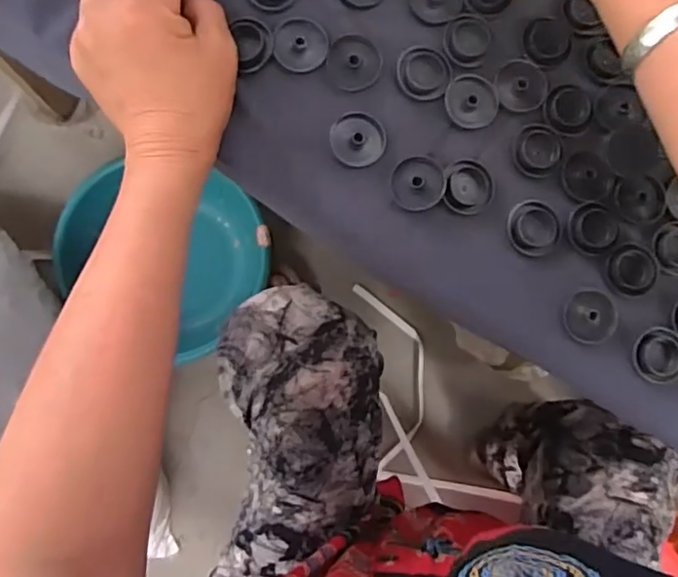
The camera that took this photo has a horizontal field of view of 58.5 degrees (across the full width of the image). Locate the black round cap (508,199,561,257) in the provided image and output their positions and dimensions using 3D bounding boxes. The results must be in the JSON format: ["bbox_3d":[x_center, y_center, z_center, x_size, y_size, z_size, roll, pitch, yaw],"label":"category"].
[{"bbox_3d":[0.120,-0.038,0.372,0.032,0.009,0.034,1,84,-6],"label":"black round cap"}]

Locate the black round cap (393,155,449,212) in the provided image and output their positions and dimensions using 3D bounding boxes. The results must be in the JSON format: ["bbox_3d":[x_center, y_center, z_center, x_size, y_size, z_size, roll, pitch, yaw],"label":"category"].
[{"bbox_3d":[0.048,-0.064,0.366,0.031,0.010,0.031,1,84,-6],"label":"black round cap"}]

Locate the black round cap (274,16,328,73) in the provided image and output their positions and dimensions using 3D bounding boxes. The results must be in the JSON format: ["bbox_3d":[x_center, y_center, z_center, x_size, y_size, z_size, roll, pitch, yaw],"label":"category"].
[{"bbox_3d":[-0.023,-0.149,0.367,0.032,0.004,0.034,1,84,-6],"label":"black round cap"}]

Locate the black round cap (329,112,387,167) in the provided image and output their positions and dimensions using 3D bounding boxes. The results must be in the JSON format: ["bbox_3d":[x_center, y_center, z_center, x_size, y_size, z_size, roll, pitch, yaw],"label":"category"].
[{"bbox_3d":[0.012,-0.090,0.366,0.033,0.004,0.032,1,84,-6],"label":"black round cap"}]

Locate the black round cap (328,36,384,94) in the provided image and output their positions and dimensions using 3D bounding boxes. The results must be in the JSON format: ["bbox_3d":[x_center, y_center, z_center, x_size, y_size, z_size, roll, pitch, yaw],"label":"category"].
[{"bbox_3d":[0.010,-0.138,0.369,0.032,0.004,0.035,1,84,-6],"label":"black round cap"}]

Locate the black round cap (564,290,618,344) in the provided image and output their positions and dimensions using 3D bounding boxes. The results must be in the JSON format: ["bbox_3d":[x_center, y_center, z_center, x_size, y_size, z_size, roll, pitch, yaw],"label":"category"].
[{"bbox_3d":[0.157,0.018,0.374,0.030,0.006,0.031,1,84,-6],"label":"black round cap"}]

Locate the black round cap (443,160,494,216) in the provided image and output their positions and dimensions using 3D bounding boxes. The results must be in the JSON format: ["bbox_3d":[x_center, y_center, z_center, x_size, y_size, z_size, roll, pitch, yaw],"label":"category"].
[{"bbox_3d":[0.080,-0.063,0.369,0.032,0.010,0.033,1,84,-6],"label":"black round cap"}]

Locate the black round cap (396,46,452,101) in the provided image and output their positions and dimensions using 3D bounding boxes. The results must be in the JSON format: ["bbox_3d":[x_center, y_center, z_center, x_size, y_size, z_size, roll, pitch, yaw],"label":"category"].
[{"bbox_3d":[0.053,-0.132,0.372,0.033,0.004,0.034,1,84,-6],"label":"black round cap"}]

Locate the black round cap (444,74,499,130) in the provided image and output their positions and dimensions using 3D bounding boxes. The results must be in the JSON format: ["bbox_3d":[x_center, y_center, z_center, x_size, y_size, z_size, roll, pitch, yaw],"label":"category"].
[{"bbox_3d":[0.083,-0.117,0.378,0.033,0.005,0.031,1,84,-6],"label":"black round cap"}]

